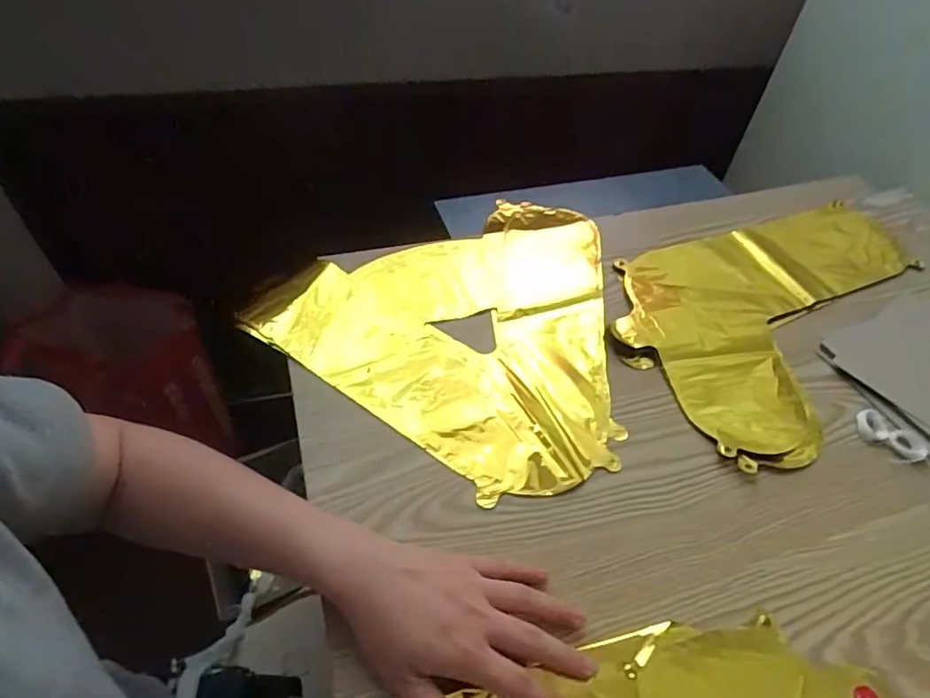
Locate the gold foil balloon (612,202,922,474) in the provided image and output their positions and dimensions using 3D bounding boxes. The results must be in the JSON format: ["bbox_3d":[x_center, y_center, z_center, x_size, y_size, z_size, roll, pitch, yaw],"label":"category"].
[{"bbox_3d":[0.324,-0.057,0.568,0.408,0.011,0.233,-29,57,-26],"label":"gold foil balloon"}]

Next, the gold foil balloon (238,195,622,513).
[{"bbox_3d":[0.030,-0.046,0.538,0.318,0.019,0.344,30,53,20],"label":"gold foil balloon"}]

